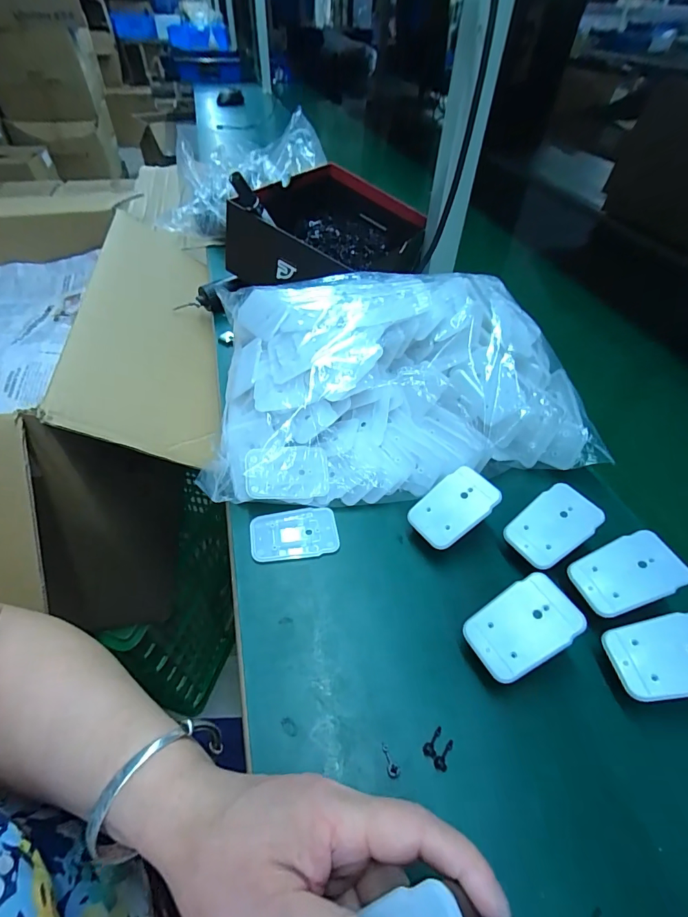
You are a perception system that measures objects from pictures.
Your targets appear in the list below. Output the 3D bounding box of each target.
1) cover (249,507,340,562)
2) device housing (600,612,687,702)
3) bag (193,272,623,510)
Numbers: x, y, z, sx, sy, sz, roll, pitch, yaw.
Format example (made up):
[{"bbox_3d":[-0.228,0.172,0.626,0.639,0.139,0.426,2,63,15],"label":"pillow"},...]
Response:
[{"bbox_3d":[-0.041,0.063,0.341,0.070,0.007,0.044,-8,50,-8],"label":"cover"},{"bbox_3d":[0.206,0.123,0.257,0.068,0.004,0.045,-18,47,13],"label":"device housing"},{"bbox_3d":[0.050,-0.084,0.412,0.342,0.114,0.249,-2,50,-3],"label":"bag"}]

